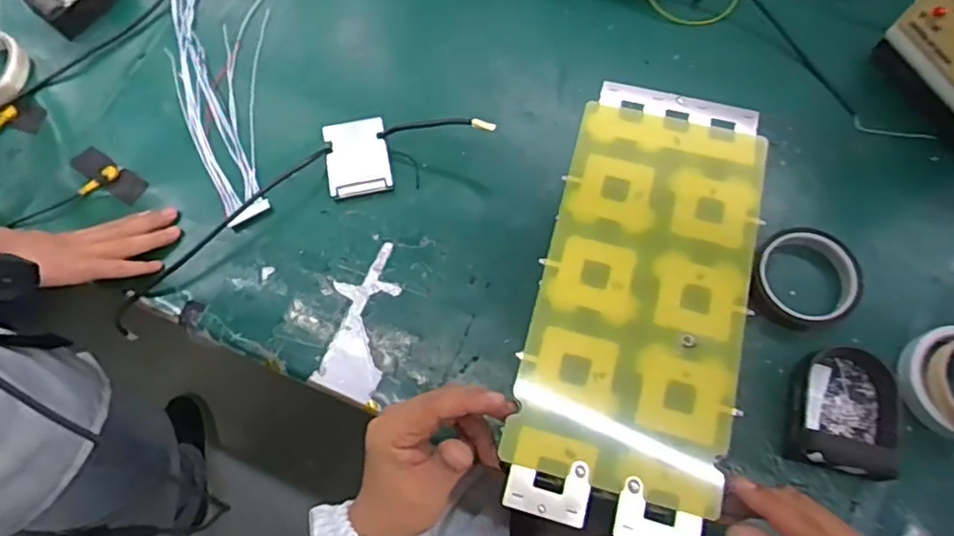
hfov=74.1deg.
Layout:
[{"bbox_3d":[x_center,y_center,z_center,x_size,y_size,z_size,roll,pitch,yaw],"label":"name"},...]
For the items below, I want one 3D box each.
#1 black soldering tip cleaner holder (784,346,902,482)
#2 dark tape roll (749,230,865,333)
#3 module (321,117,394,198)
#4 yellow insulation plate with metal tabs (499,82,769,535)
[{"bbox_3d":[0.315,0.120,0.540,0.085,0.032,0.108,16,72,9],"label":"black soldering tip cleaner holder"},{"bbox_3d":[0.302,0.006,0.582,0.090,0.035,0.097,-1,70,3],"label":"dark tape roll"},{"bbox_3d":[-0.121,-0.112,0.641,0.063,0.009,0.082,-11,70,-1],"label":"module"},{"bbox_3d":[0.116,0.014,0.433,0.137,0.007,0.315,14,71,8],"label":"yellow insulation plate with metal tabs"}]

